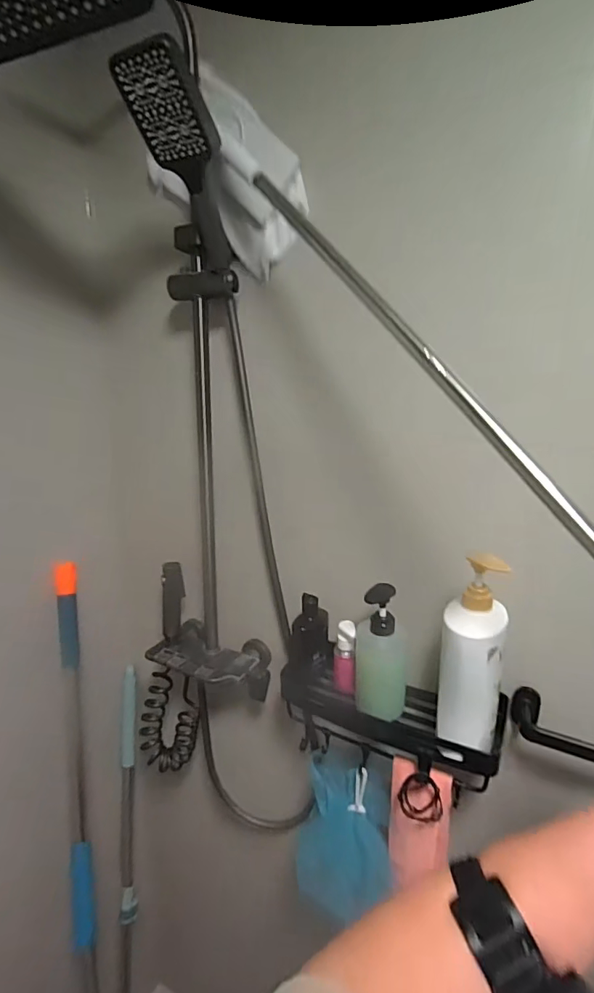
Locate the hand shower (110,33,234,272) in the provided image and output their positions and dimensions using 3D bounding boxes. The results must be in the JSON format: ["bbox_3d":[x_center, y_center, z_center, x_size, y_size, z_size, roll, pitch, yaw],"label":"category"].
[{"bbox_3d":[-0.141,-0.415,0.605,0.092,0.248,0.037,5,55,17],"label":"hand shower"}]

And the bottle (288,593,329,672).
[{"bbox_3d":[0.022,0.222,0.762,0.063,0.132,0.038,1,14,5],"label":"bottle"}]

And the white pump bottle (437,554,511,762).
[{"bbox_3d":[0.218,0.200,0.592,0.080,0.253,0.071,7,15,26],"label":"white pump bottle"}]

